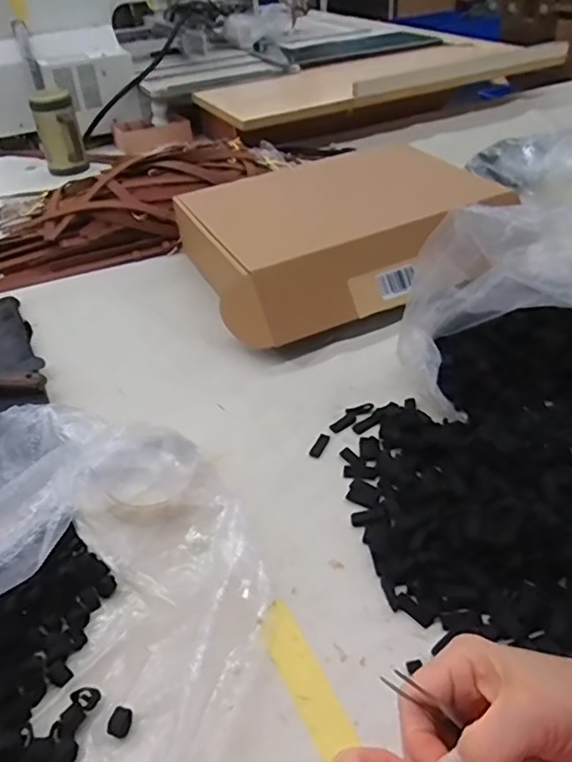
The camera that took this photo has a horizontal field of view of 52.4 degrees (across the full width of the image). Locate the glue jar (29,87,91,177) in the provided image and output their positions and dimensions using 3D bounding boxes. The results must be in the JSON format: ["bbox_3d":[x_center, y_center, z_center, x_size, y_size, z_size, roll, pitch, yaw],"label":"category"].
[{"bbox_3d":[-0.470,-0.517,1.205,0.081,0.156,0.081,-17,40,-14],"label":"glue jar"}]

